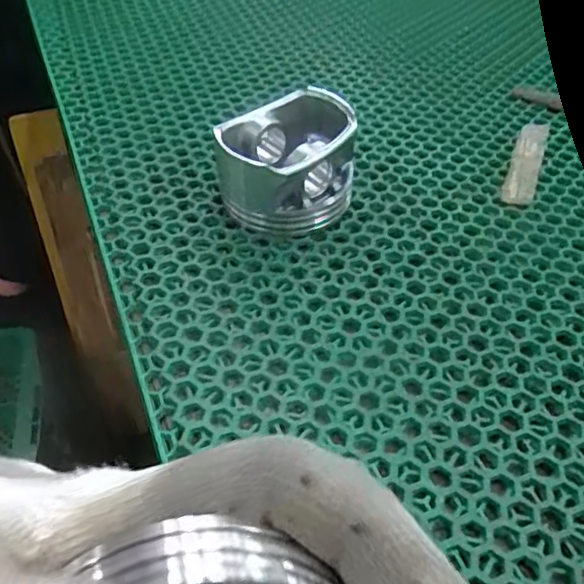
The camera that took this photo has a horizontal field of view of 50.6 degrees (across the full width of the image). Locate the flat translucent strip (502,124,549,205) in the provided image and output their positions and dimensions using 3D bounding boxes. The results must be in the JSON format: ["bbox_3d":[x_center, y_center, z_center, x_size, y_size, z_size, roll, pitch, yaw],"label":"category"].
[{"bbox_3d":[0.152,-0.085,0.399,0.017,0.004,0.099,18,48,14],"label":"flat translucent strip"}]

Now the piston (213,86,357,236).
[{"bbox_3d":[-0.004,-0.072,0.347,0.073,0.051,0.073,-2,46,-5],"label":"piston"}]

